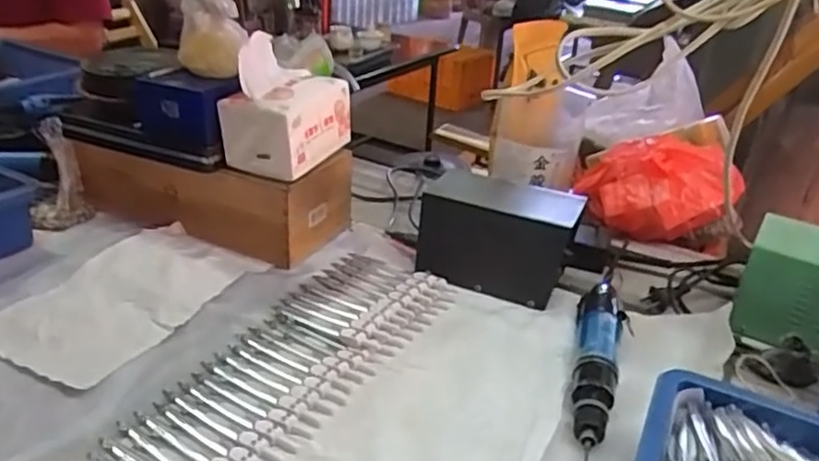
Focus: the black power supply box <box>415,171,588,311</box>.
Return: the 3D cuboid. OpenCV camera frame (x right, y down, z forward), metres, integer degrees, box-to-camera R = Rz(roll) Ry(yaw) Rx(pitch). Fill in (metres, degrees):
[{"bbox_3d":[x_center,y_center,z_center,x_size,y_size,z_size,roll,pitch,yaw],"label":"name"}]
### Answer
[{"bbox_3d":[0.096,0.001,0.730,0.168,0.096,0.097,10,27,16],"label":"black power supply box"}]

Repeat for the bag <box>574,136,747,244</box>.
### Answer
[{"bbox_3d":[0.319,-0.064,0.882,0.171,0.093,0.145,2,27,-4],"label":"bag"}]

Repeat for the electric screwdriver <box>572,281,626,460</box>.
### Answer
[{"bbox_3d":[0.171,0.111,0.605,0.039,0.029,0.237,8,27,13],"label":"electric screwdriver"}]

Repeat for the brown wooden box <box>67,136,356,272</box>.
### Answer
[{"bbox_3d":[-0.241,-0.054,0.822,0.315,0.094,0.125,11,28,19],"label":"brown wooden box"}]

